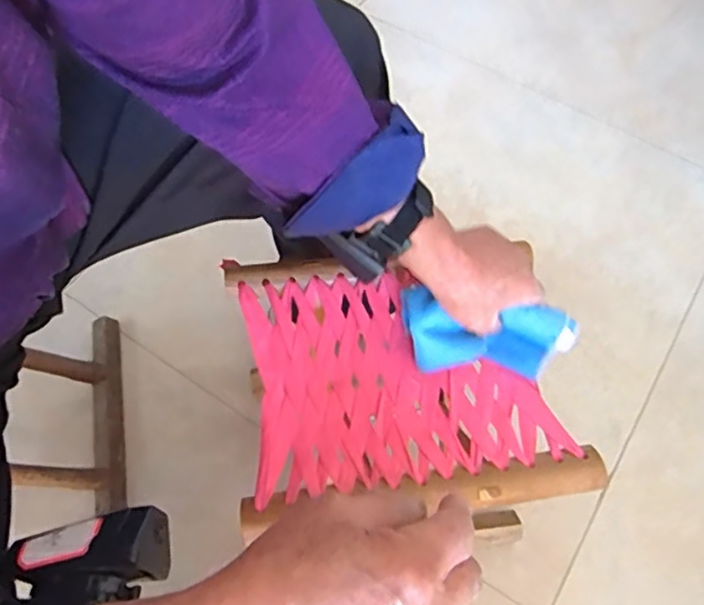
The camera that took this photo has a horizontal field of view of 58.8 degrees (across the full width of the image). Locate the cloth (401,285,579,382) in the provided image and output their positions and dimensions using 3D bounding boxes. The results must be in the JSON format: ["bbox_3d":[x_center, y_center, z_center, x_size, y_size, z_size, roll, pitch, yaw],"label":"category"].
[{"bbox_3d":[0.123,0.031,0.584,0.155,0.057,0.059,6,60,-8],"label":"cloth"}]

